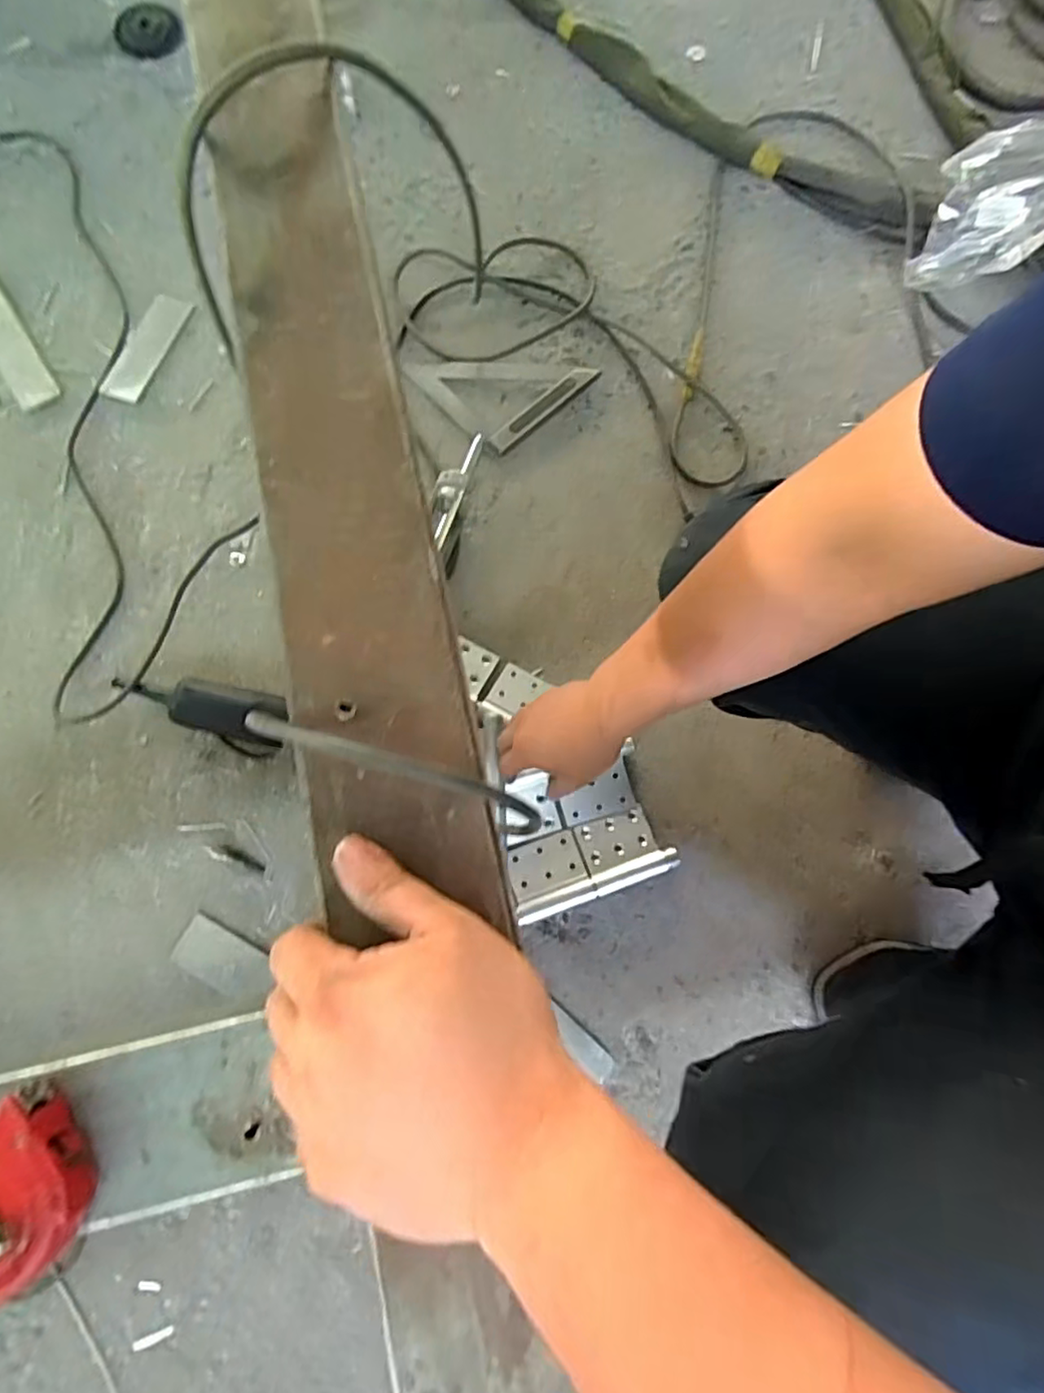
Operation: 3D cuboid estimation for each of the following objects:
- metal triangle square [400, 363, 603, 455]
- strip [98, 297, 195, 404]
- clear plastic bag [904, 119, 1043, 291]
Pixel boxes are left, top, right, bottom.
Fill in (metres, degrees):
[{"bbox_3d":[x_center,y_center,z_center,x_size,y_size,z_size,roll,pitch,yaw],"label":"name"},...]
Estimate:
[{"bbox_3d":[-0.029,-0.403,0.796,0.176,0.017,0.172,43,80,8],"label":"metal triangle square"},{"bbox_3d":[-0.466,-0.432,0.789,0.052,0.008,0.146,34,91,1],"label":"strip"},{"bbox_3d":[0.608,-0.618,0.824,0.150,0.105,0.218,22,78,4],"label":"clear plastic bag"}]

